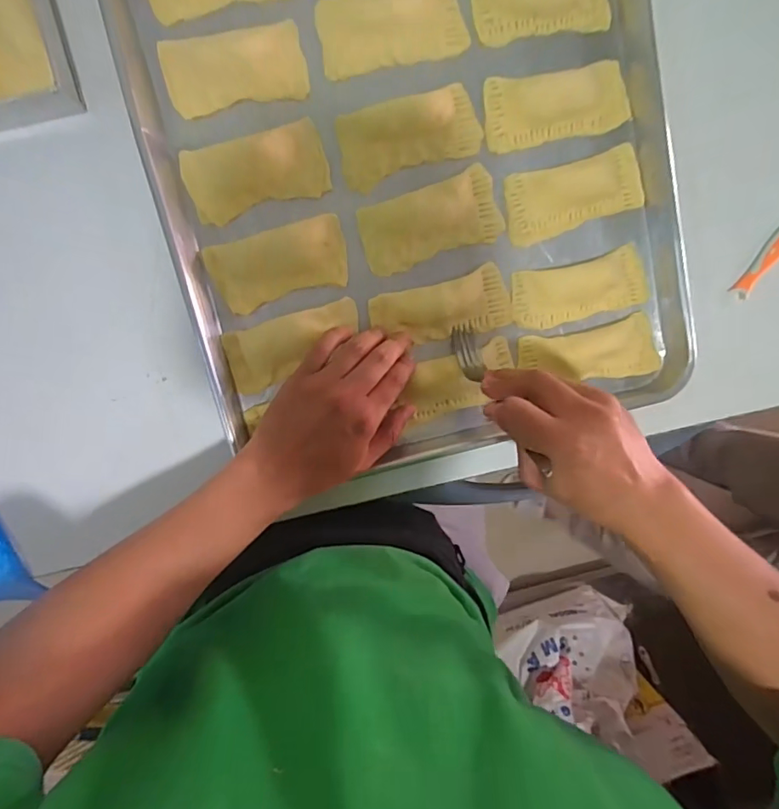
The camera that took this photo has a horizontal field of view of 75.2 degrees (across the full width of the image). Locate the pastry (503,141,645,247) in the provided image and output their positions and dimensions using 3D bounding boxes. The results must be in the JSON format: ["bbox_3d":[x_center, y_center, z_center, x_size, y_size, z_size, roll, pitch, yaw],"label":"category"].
[{"bbox_3d":[0.159,-0.180,0.434,0.119,0.005,0.056,-17,99,-3],"label":"pastry"}]

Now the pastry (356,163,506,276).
[{"bbox_3d":[0.036,-0.151,0.413,0.117,0.019,0.057,-19,99,-3],"label":"pastry"}]

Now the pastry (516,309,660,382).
[{"bbox_3d":[0.180,-0.046,0.446,0.127,0.013,0.052,-8,98,-4],"label":"pastry"}]

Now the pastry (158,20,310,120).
[{"bbox_3d":[-0.119,-0.259,0.390,0.106,0.006,0.051,-14,98,-3],"label":"pastry"}]

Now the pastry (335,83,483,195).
[{"bbox_3d":[0.017,-0.216,0.406,0.114,0.016,0.054,-18,99,-3],"label":"pastry"}]

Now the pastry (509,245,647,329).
[{"bbox_3d":[0.167,-0.102,0.445,0.121,0.006,0.050,-14,98,-3],"label":"pastry"}]

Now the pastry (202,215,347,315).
[{"bbox_3d":[-0.088,-0.113,0.410,0.108,0.012,0.054,-17,99,-3],"label":"pastry"}]

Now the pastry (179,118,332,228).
[{"bbox_3d":[-0.105,-0.183,0.398,0.109,0.016,0.053,-18,99,-3],"label":"pastry"}]

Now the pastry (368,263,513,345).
[{"bbox_3d":[0.046,-0.083,0.431,0.120,0.018,0.054,-9,98,-4],"label":"pastry"}]

